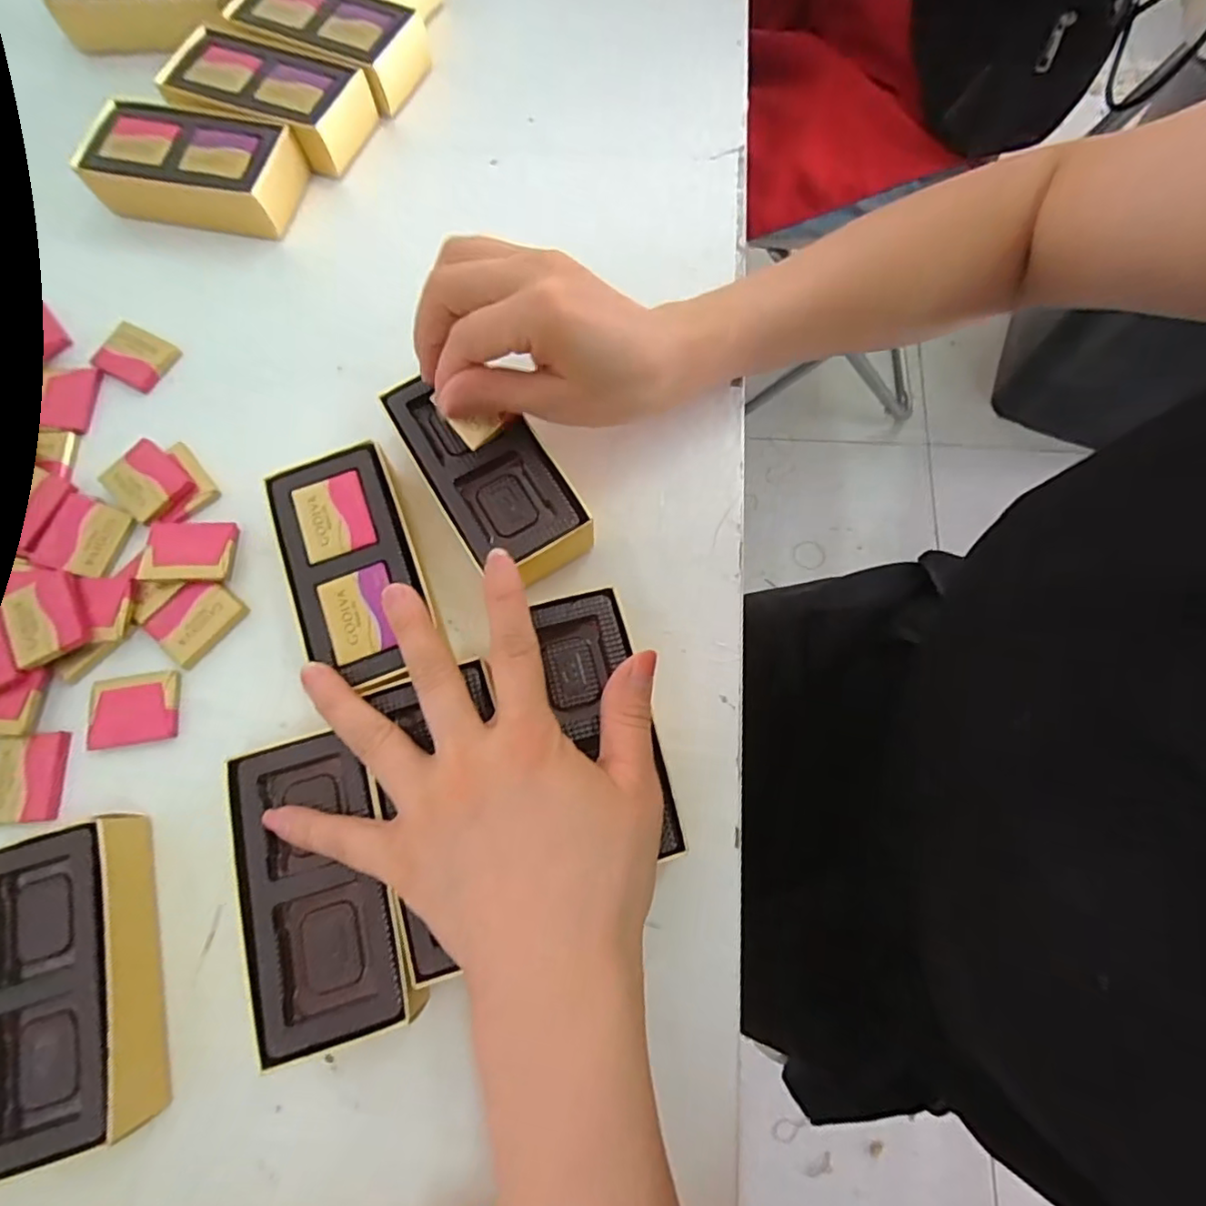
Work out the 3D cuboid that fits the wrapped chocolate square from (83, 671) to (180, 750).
[{"bbox_3d":[-0.220,0.050,0.285,0.042,0.004,0.032,-7,73,-1],"label":"wrapped chocolate square"}]

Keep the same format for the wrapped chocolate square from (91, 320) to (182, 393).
[{"bbox_3d":[-0.263,-0.139,0.343,0.039,0.004,0.031,27,75,9],"label":"wrapped chocolate square"}]

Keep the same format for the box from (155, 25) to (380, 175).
[{"bbox_3d":[-0.206,-0.310,0.382,0.121,0.035,0.066,19,74,7],"label":"box"}]

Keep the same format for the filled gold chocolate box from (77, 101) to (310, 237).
[{"bbox_3d":[-0.241,-0.258,0.366,0.116,0.033,0.063,14,74,5],"label":"filled gold chocolate box"}]

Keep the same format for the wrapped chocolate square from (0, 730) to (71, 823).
[{"bbox_3d":[-0.264,0.080,0.279,0.032,0.006,0.038,-7,73,-1],"label":"wrapped chocolate square"}]

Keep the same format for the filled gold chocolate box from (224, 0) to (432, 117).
[{"bbox_3d":[-0.175,-0.364,0.397,0.117,0.034,0.058,22,75,8],"label":"filled gold chocolate box"}]

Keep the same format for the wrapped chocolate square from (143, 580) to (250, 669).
[{"bbox_3d":[-0.199,0.007,0.296,0.033,0.005,0.038,37,77,11],"label":"wrapped chocolate square"}]

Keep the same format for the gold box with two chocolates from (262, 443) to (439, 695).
[{"bbox_3d":[-0.113,-0.014,0.289,0.056,0.031,0.113,-21,74,-5],"label":"gold box with two chocolates"}]

